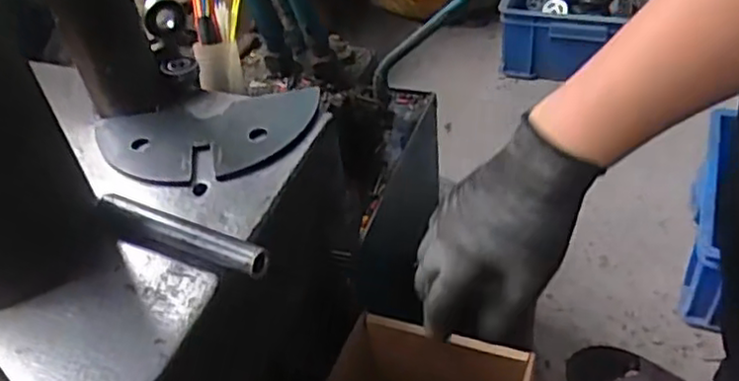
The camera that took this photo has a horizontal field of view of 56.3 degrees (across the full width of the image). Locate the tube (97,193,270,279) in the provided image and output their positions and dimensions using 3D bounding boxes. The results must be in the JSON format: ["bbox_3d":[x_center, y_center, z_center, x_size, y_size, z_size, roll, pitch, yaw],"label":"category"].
[{"bbox_3d":[-0.134,0.033,0.488,0.141,0.021,0.023,14,47,22],"label":"tube"}]

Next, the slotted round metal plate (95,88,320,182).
[{"bbox_3d":[-0.143,-0.051,0.581,0.179,0.010,0.119,8,45,16],"label":"slotted round metal plate"}]

